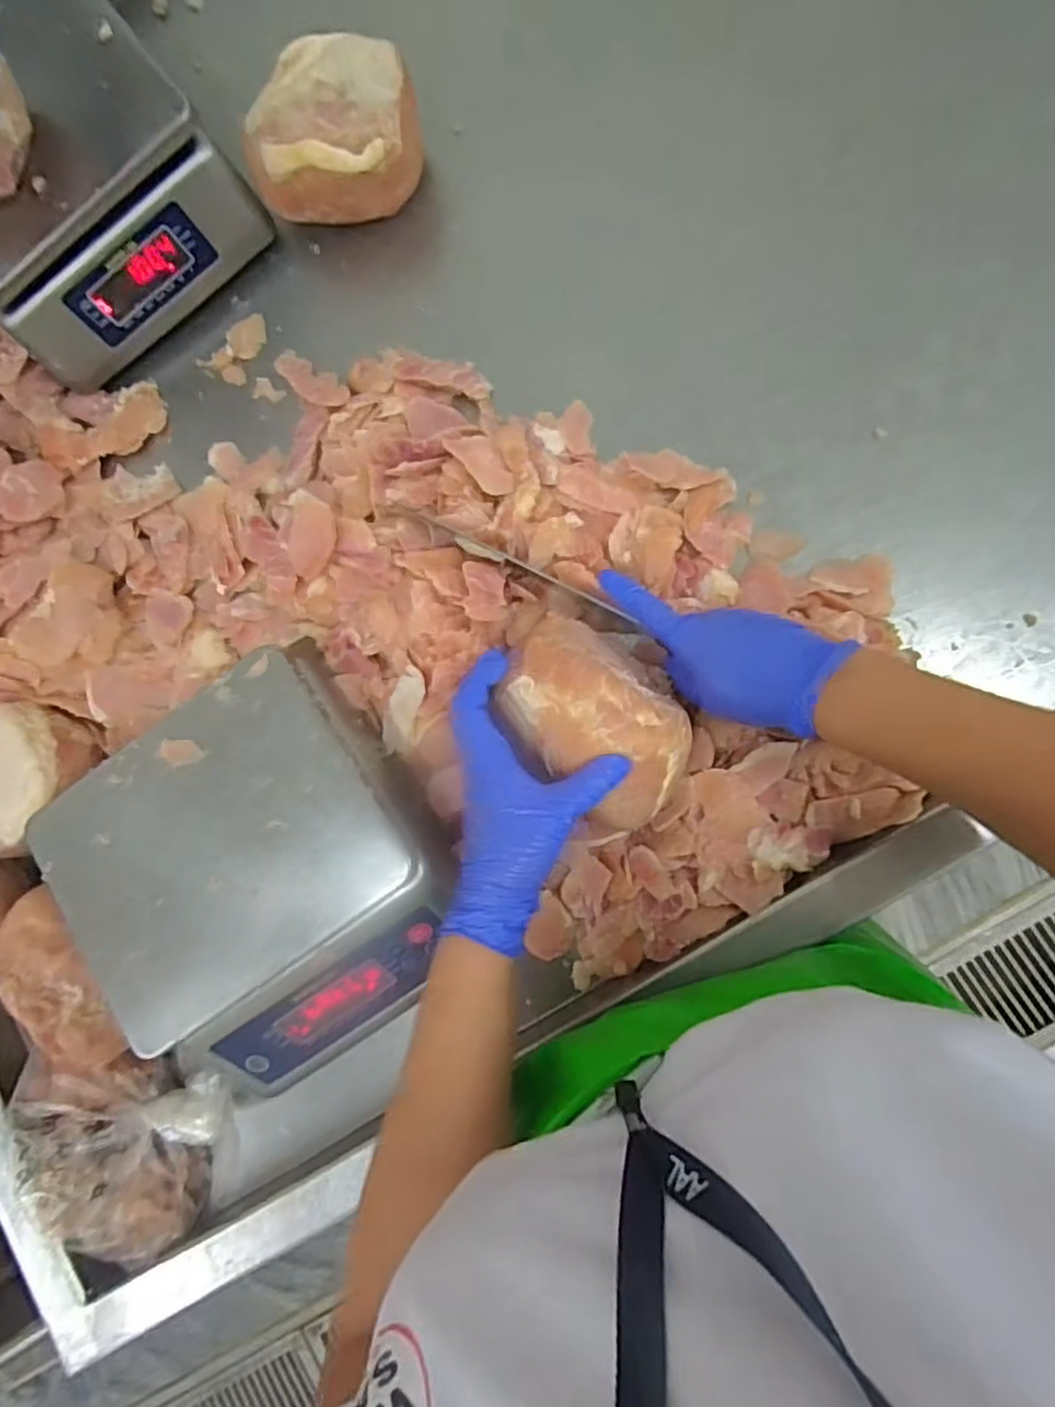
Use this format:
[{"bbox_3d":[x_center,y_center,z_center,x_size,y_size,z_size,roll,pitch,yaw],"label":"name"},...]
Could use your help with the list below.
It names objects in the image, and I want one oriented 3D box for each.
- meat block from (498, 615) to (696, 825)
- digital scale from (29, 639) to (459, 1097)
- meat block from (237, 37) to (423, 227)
[{"bbox_3d":[0.048,0.008,0.454,0.089,0.065,0.140,-41,80,0],"label":"meat block"},{"bbox_3d":[-0.182,0.125,0.485,0.227,0.088,0.250,-36,81,3],"label":"digital scale"},{"bbox_3d":[-0.159,-0.466,0.575,0.135,0.077,0.116,-3,84,8],"label":"meat block"}]

